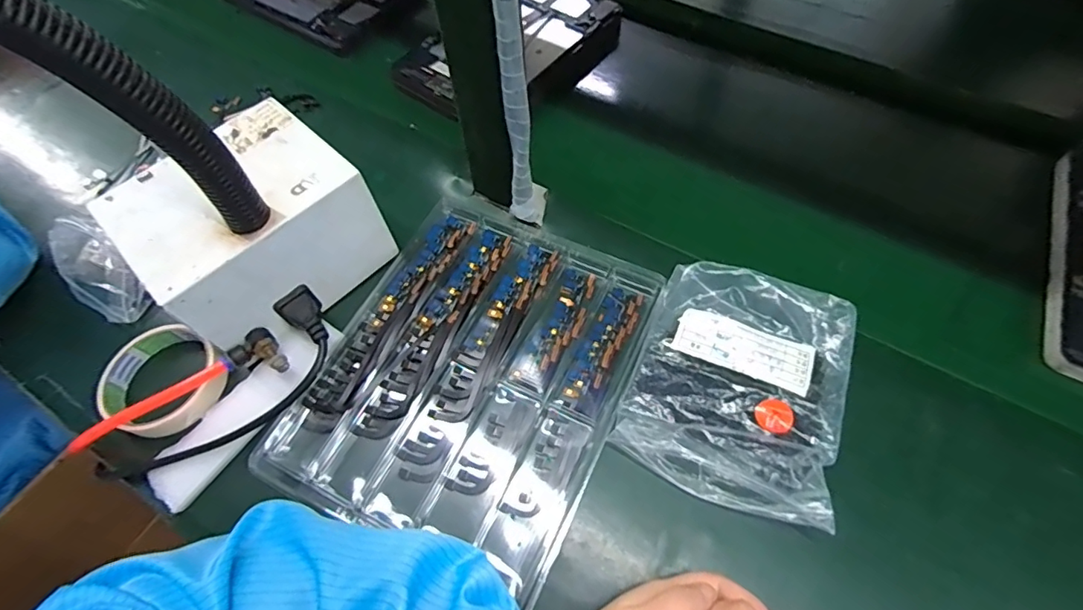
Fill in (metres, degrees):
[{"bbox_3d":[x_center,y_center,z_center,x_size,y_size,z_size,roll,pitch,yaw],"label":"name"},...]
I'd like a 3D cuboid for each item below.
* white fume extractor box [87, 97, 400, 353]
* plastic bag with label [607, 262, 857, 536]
[{"bbox_3d":[-0.225,-0.060,0.404,0.123,0.097,0.151,39,69,22],"label":"white fume extractor box"},{"bbox_3d":[0.145,0.052,0.368,0.139,0.032,0.172,20,63,13],"label":"plastic bag with label"}]

